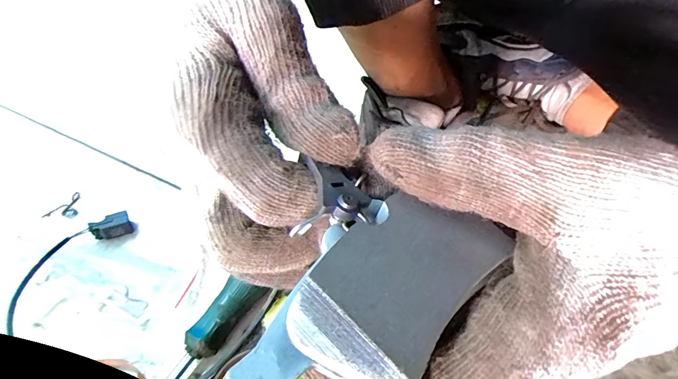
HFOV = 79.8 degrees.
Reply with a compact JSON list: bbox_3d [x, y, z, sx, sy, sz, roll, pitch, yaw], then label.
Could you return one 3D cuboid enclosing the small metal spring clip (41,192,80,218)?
[{"bbox_3d":[-0.238,0.018,0.356,0.012,0.012,0.033,22,52,23],"label":"small metal spring clip"}]

